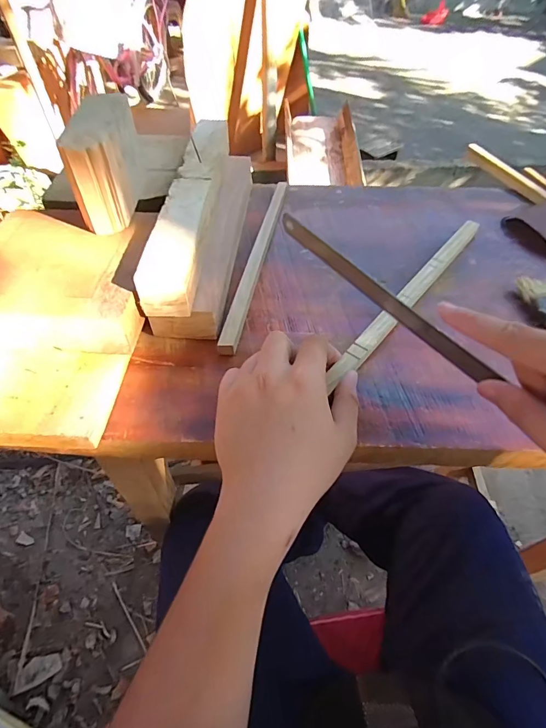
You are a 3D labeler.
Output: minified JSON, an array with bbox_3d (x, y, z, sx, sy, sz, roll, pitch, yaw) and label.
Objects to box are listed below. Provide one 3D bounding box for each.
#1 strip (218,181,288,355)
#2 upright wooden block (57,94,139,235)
[{"bbox_3d":[-0.014,-0.122,0.418,0.014,0.009,0.283,8,51,6],"label":"strip"},{"bbox_3d":[-0.147,-0.180,0.346,0.038,0.081,0.103,-3,51,-3],"label":"upright wooden block"}]

